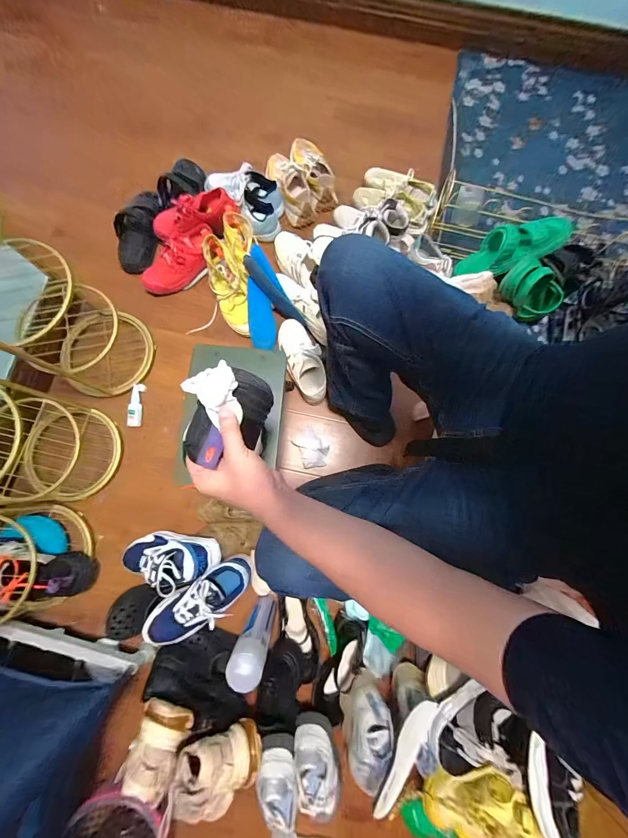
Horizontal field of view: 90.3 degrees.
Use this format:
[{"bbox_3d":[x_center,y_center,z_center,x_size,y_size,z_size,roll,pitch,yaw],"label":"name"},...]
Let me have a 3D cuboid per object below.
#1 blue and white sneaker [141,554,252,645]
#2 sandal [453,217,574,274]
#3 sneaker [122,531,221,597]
[{"bbox_3d":[-0.263,0.425,0.726,0.247,0.089,0.104,-31,80,-5],"label":"blue and white sneaker"},{"bbox_3d":[0.508,-0.446,0.805,0.259,0.070,0.092,-12,77,27],"label":"sandal"},{"bbox_3d":[-0.369,0.344,0.756,0.265,0.094,0.117,-5,78,21],"label":"sneaker"}]

